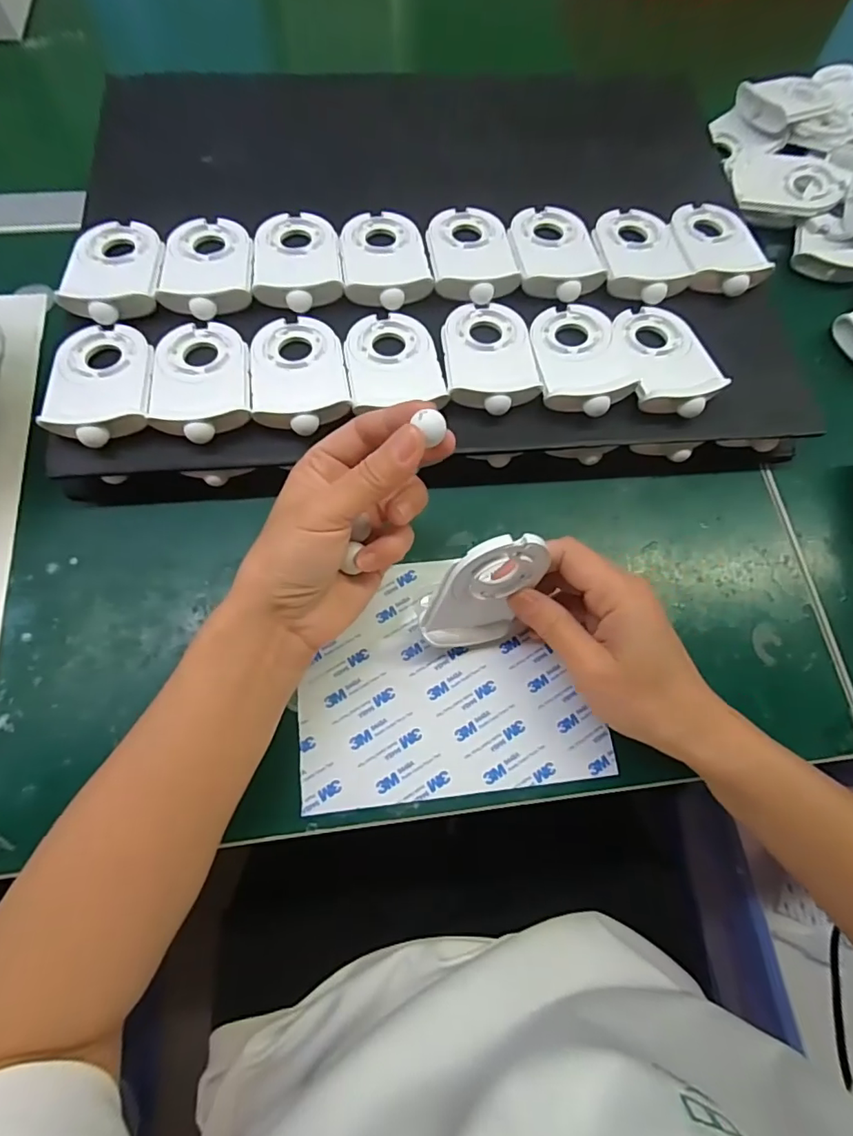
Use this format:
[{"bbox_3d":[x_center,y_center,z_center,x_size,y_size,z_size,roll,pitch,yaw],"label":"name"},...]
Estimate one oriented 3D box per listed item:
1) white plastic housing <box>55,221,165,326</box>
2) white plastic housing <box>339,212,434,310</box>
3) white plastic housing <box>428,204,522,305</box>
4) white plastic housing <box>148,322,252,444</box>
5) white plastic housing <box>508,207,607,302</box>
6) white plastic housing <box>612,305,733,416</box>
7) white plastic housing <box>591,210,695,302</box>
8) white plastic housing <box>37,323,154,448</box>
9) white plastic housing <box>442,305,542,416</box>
[{"bbox_3d":[-0.201,-0.196,0.340,0.055,0.012,0.086,-4,71,-4],"label":"white plastic housing"},{"bbox_3d":[-0.029,-0.214,0.359,0.057,0.010,0.086,-7,71,-5],"label":"white plastic housing"},{"bbox_3d":[0.031,-0.220,0.364,0.056,0.011,0.087,-7,71,-5],"label":"white plastic housing"},{"bbox_3d":[-0.137,-0.118,0.321,0.056,0.011,0.087,-8,71,-5],"label":"white plastic housing"},{"bbox_3d":[0.089,-0.224,0.368,0.057,0.012,0.087,-7,71,-5],"label":"white plastic housing"},{"bbox_3d":[0.154,-0.135,0.346,0.055,0.020,0.087,-11,71,-7],"label":"white plastic housing"},{"bbox_3d":[0.149,-0.226,0.372,0.061,0.012,0.082,-8,71,-6],"label":"white plastic housing"},{"bbox_3d":[-0.195,-0.114,0.317,0.058,0.011,0.088,-10,71,-6],"label":"white plastic housing"},{"bbox_3d":[0.040,-0.137,0.337,0.057,0.011,0.086,-2,71,-3],"label":"white plastic housing"}]

